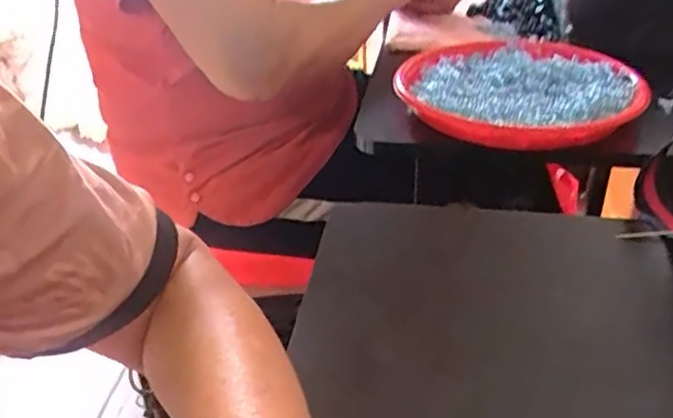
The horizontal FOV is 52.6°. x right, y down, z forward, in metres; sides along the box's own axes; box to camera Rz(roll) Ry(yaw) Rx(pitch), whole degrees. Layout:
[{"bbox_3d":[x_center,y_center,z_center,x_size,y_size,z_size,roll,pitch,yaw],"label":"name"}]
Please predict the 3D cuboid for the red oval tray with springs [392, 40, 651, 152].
[{"bbox_3d":[0.184,-0.125,0.699,0.236,0.029,0.233,13,35,23],"label":"red oval tray with springs"}]

